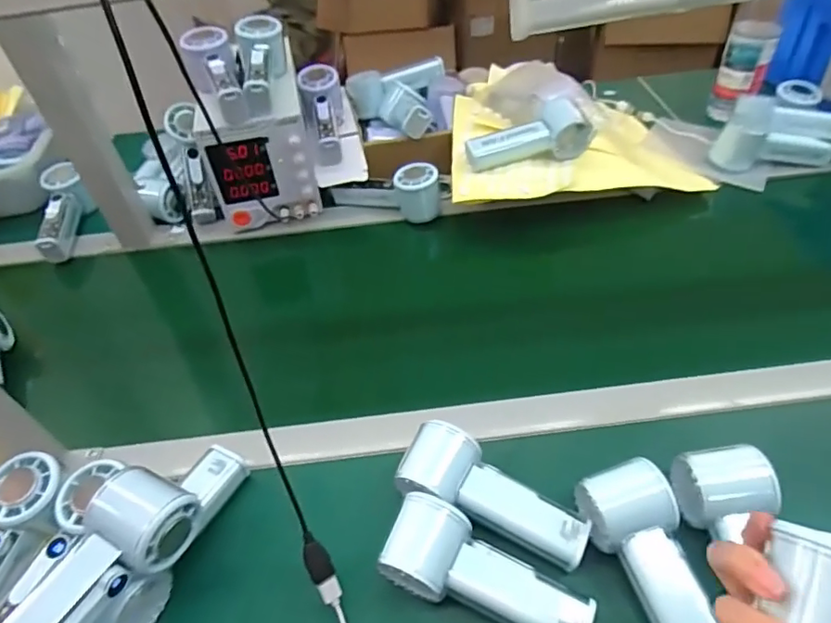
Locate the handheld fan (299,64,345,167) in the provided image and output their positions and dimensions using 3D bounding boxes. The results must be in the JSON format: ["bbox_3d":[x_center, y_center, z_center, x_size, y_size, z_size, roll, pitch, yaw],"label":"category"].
[{"bbox_3d":[-0.125,-0.266,0.740,0.053,0.063,0.159,-8,70,-2],"label":"handheld fan"}]

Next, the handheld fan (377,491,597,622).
[{"bbox_3d":[0.048,0.194,0.391,0.150,0.049,0.061,25,53,11],"label":"handheld fan"}]

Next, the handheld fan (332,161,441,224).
[{"bbox_3d":[-0.036,-0.157,0.727,0.151,0.070,0.047,4,46,26],"label":"handheld fan"}]

